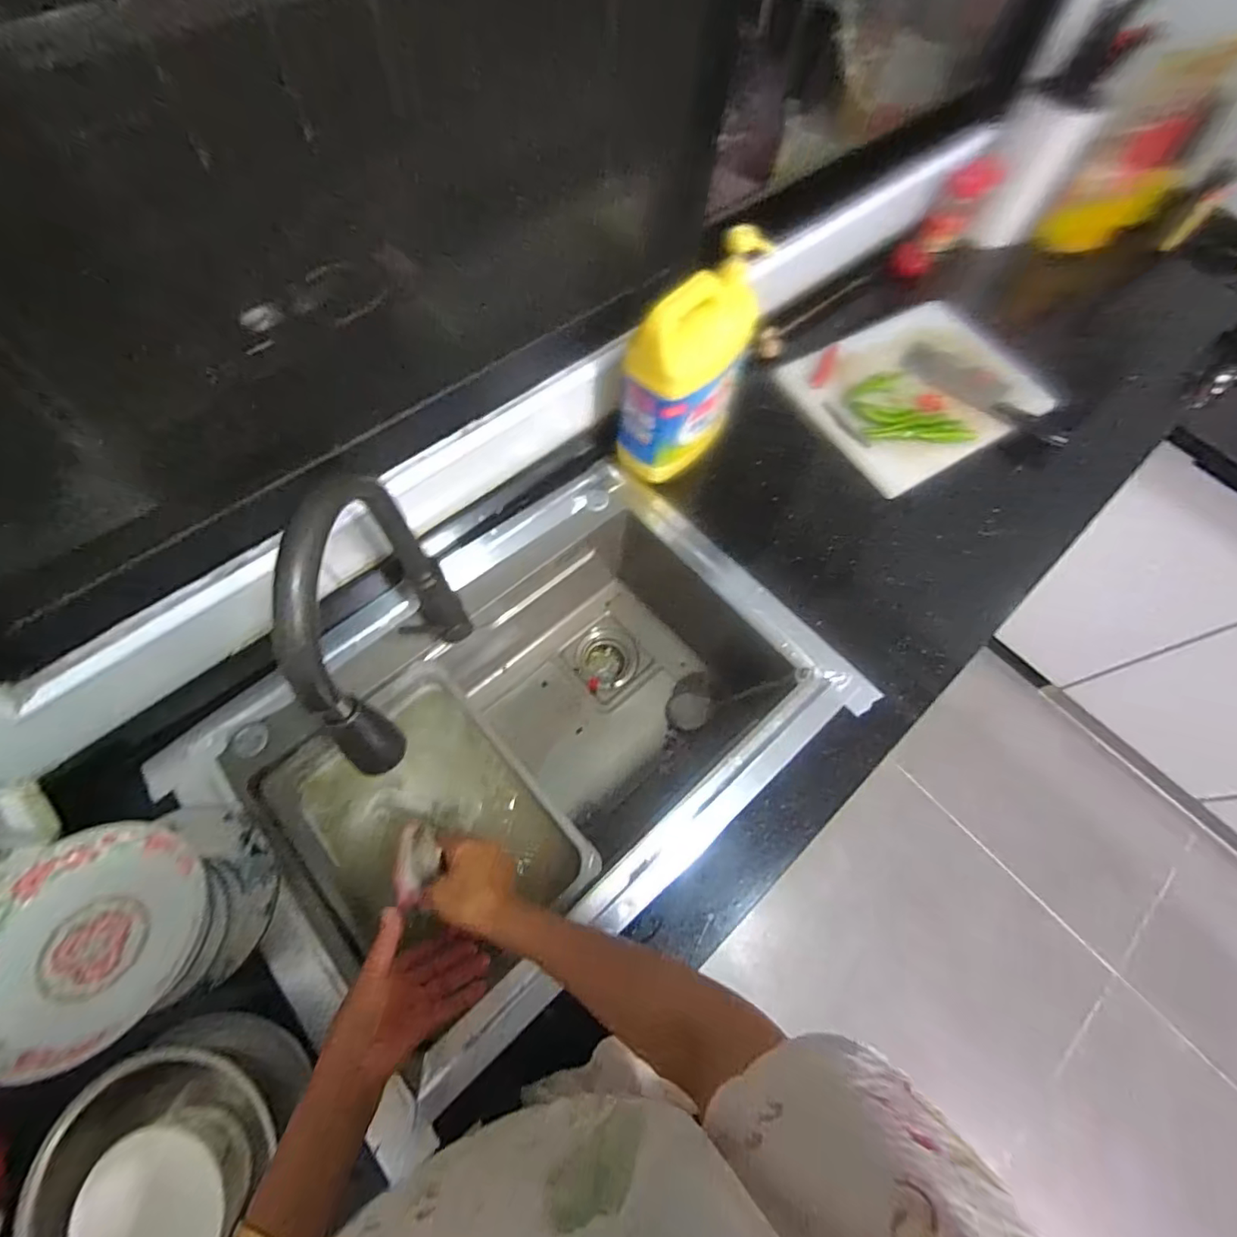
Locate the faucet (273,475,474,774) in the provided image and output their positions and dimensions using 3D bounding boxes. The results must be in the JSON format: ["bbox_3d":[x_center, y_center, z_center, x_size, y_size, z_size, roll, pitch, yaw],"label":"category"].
[{"bbox_3d":[-0.213,0.004,0.524,0.068,0.334,0.258,-3,66,-5],"label":"faucet"}]

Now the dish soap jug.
[{"bbox_3d":[0.096,-0.326,0.711,0.112,0.262,0.172,30,68,10],"label":"dish soap jug"}]

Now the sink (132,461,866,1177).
[{"bbox_3d":[-0.099,0.160,0.781,0.722,0.240,0.481,-36,73,-17],"label":"sink"}]

